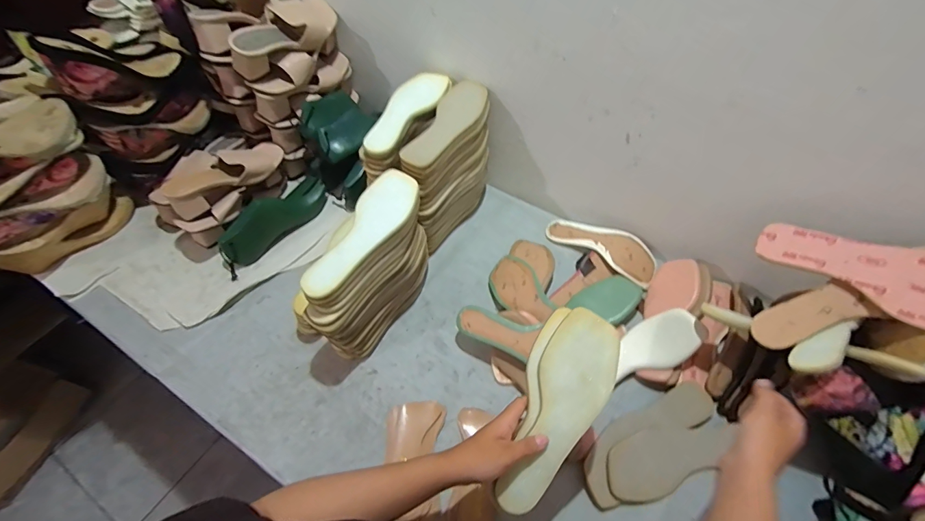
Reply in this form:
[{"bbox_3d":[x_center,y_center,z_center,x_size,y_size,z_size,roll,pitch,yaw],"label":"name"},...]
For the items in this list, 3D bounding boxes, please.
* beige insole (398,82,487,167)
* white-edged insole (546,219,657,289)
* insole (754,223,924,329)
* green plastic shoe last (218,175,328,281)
[{"bbox_3d":[-0.024,-0.240,0.701,0.073,0.019,0.227,21,57,14],"label":"beige insole"},{"bbox_3d":[0.274,-0.030,0.802,0.226,0.045,0.084,34,61,21],"label":"white-edged insole"},{"bbox_3d":[0.540,0.014,0.523,0.260,0.013,0.093,36,88,41],"label":"insole"},{"bbox_3d":[-0.387,-0.091,0.811,0.070,0.083,0.255,31,60,19],"label":"green plastic shoe last"}]

